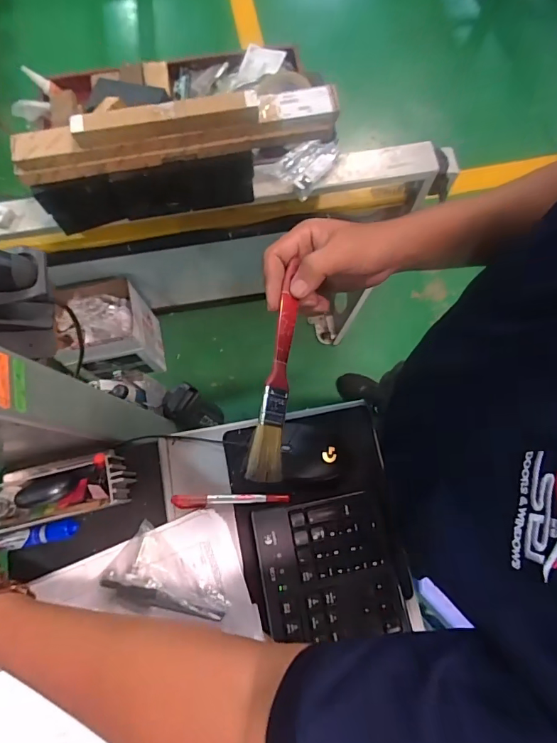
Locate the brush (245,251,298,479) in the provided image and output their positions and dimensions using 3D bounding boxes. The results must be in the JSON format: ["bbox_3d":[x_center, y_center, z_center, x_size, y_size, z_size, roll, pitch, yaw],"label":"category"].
[{"bbox_3d":[0.000,-0.004,0.376,0.026,0.014,0.191,8,76,2],"label":"brush"}]

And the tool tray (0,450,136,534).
[{"bbox_3d":[-0.248,0.129,0.475,0.160,0.042,0.064,-13,75,-4],"label":"tool tray"}]

